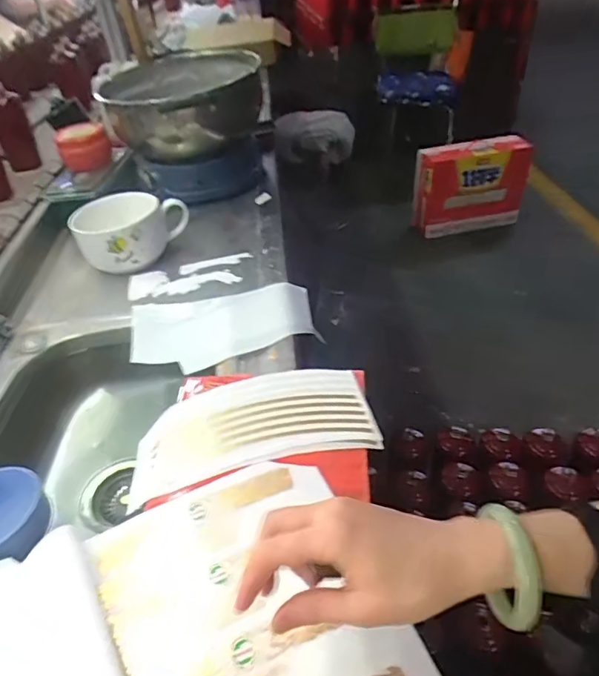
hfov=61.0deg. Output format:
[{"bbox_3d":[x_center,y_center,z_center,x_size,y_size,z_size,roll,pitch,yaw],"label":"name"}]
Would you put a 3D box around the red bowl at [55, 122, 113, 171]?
[{"bbox_3d":[-0.433,-0.382,1.016,0.097,0.069,0.088,-21,42,-18],"label":"red bowl"}]

